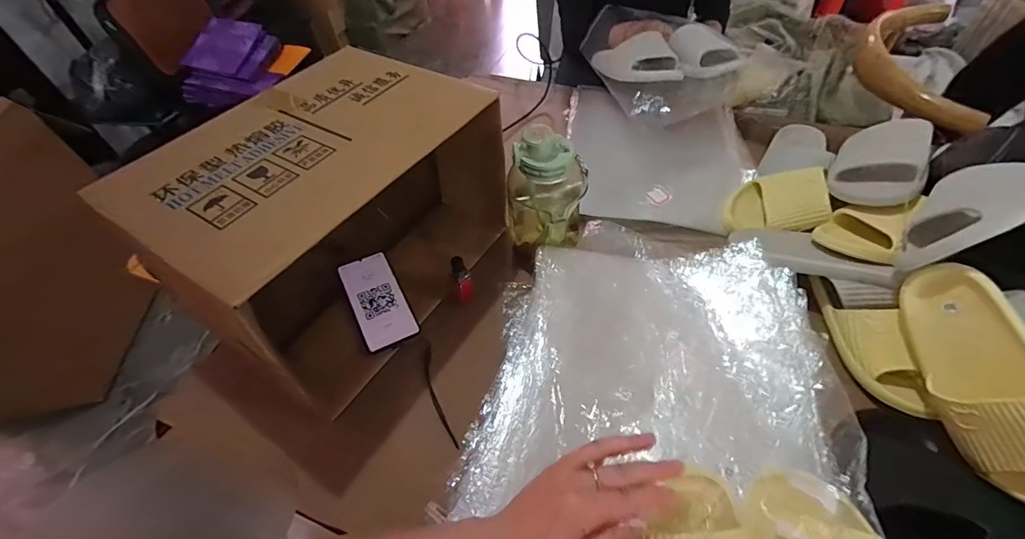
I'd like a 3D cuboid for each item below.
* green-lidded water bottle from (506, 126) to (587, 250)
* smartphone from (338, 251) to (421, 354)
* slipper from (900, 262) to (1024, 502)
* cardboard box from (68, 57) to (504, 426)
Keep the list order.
[{"bbox_3d":[0.044,-0.107,0.620,0.105,0.199,0.087,26,58,25],"label":"green-lidded water bottle"},{"bbox_3d":[-0.193,0.043,0.620,0.074,0.009,0.149,-24,61,-16],"label":"smartphone"},{"bbox_3d":[0.490,0.114,0.448,0.073,0.101,0.245,11,58,-33],"label":"slipper"},{"bbox_3d":[-0.221,-0.069,0.617,0.268,0.293,0.404,25,58,24],"label":"cardboard box"}]

